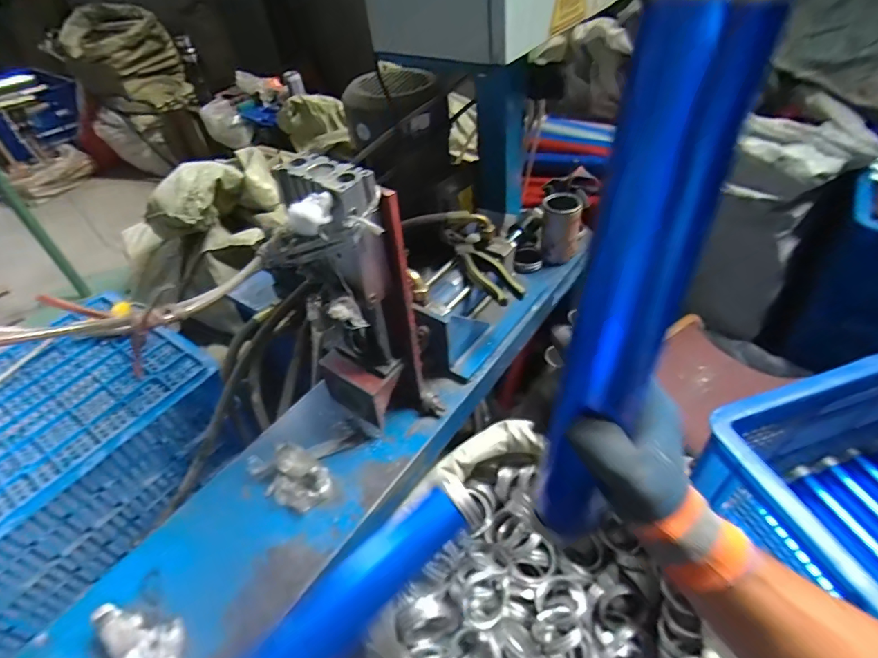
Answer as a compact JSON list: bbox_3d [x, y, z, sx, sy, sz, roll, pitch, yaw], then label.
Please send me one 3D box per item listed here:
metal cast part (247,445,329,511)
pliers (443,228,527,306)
[{"bbox_3d":[-0.184,0.173,0.559,0.101,0.038,0.059,18,49,24],"label":"metal cast part"},{"bbox_3d":[0.063,-0.102,0.707,0.053,0.019,0.197,-18,45,-12],"label":"pliers"}]

